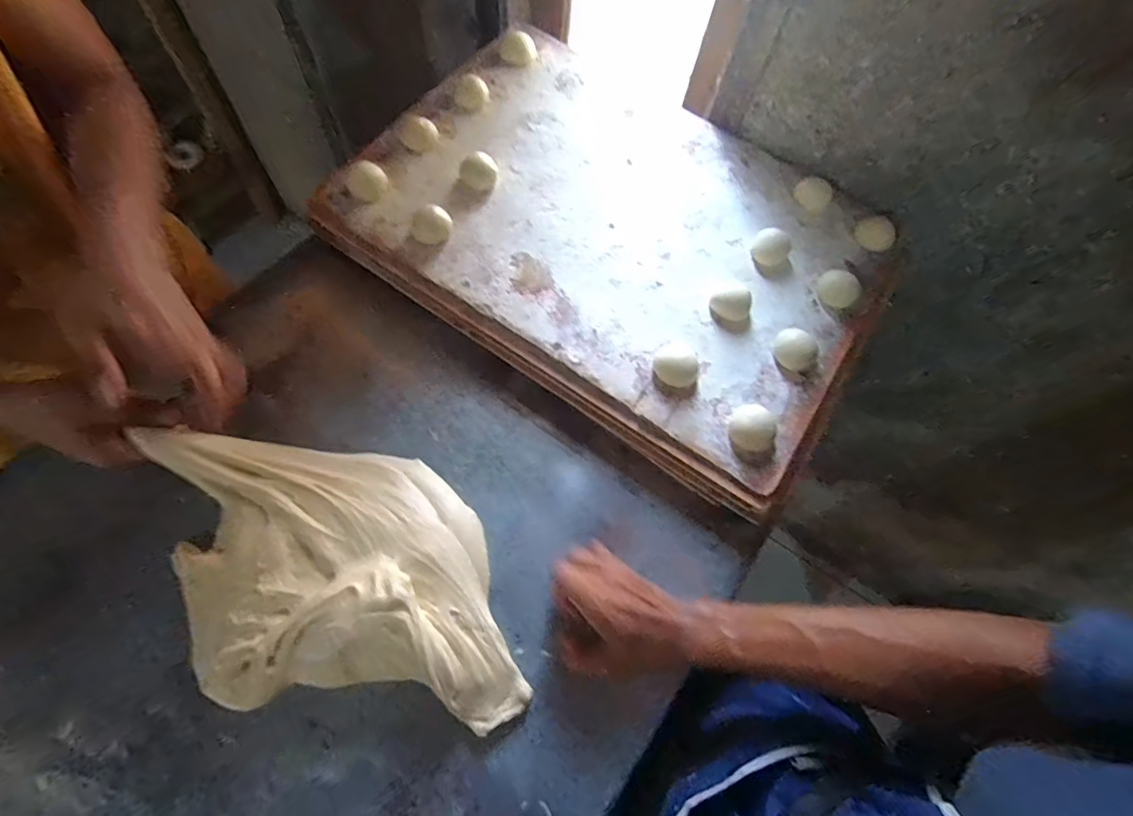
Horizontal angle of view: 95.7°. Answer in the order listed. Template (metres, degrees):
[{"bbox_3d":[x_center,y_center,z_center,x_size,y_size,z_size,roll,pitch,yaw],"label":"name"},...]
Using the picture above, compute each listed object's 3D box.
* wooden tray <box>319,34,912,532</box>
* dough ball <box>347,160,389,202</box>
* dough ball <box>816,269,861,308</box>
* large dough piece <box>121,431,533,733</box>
[{"bbox_3d":[0.066,-0.220,0.604,0.595,0.046,0.440,35,68,10],"label":"wooden tray"},{"bbox_3d":[-0.224,-0.255,0.582,0.038,0.030,0.034,24,67,5],"label":"dough ball"},{"bbox_3d":[0.302,-0.133,0.572,0.037,0.022,0.042,-26,72,-15],"label":"dough ball"},{"bbox_3d":[-0.196,0.140,0.444,0.317,0.061,0.208,7,66,-3],"label":"large dough piece"}]

